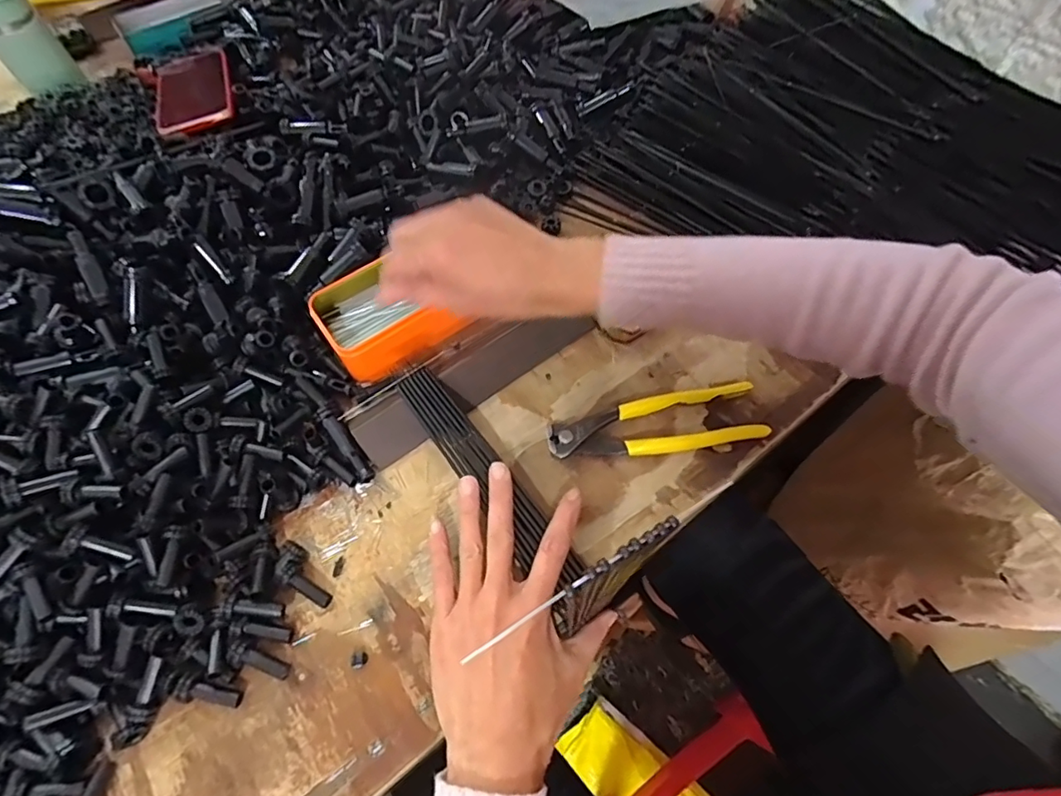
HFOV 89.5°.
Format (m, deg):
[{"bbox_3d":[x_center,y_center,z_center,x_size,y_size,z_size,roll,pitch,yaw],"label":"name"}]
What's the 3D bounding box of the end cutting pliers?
[{"bbox_3d":[0.097,0.022,0.417,0.164,0.015,0.046,-9,61,-3],"label":"end cutting pliers"}]

